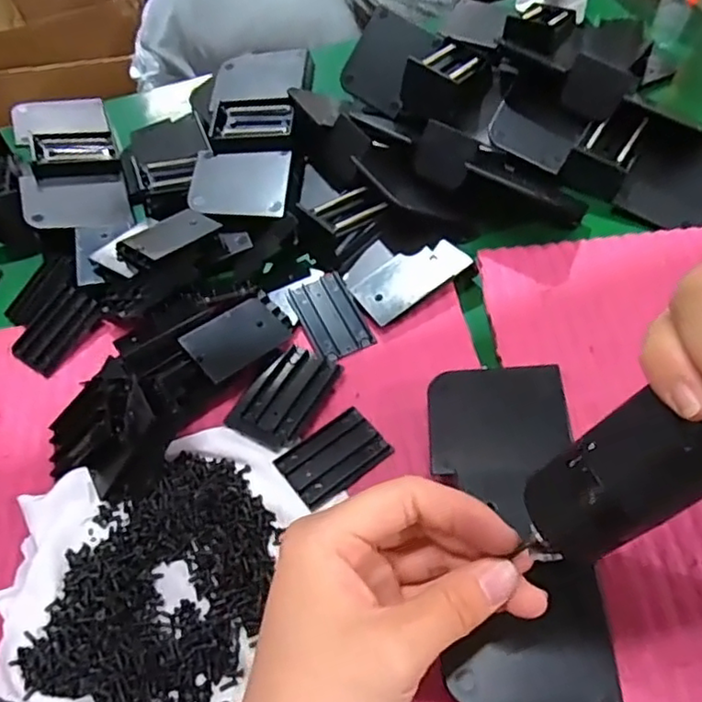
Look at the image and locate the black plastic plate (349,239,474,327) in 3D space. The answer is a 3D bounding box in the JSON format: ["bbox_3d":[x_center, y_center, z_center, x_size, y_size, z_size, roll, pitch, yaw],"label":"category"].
[{"bbox_3d":[0.037,-0.046,0.388,0.070,0.004,0.032,-35,74,-7],"label":"black plastic plate"}]

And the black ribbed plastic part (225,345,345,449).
[{"bbox_3d":[-0.038,0.023,0.350,0.040,0.009,0.059,27,64,20],"label":"black ribbed plastic part"}]

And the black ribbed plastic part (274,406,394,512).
[{"bbox_3d":[-0.009,0.055,0.333,0.054,0.005,0.036,-35,61,-16],"label":"black ribbed plastic part"}]

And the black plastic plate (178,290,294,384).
[{"bbox_3d":[-0.063,-0.009,0.366,0.035,0.006,0.063,44,59,11],"label":"black plastic plate"}]

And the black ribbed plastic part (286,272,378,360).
[{"bbox_3d":[-0.013,-0.022,0.379,0.035,0.005,0.054,-25,59,-10],"label":"black ribbed plastic part"}]

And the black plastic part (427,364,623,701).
[{"bbox_3d":[0.073,0.081,0.291,0.066,0.019,0.154,0,48,1],"label":"black plastic part"}]

